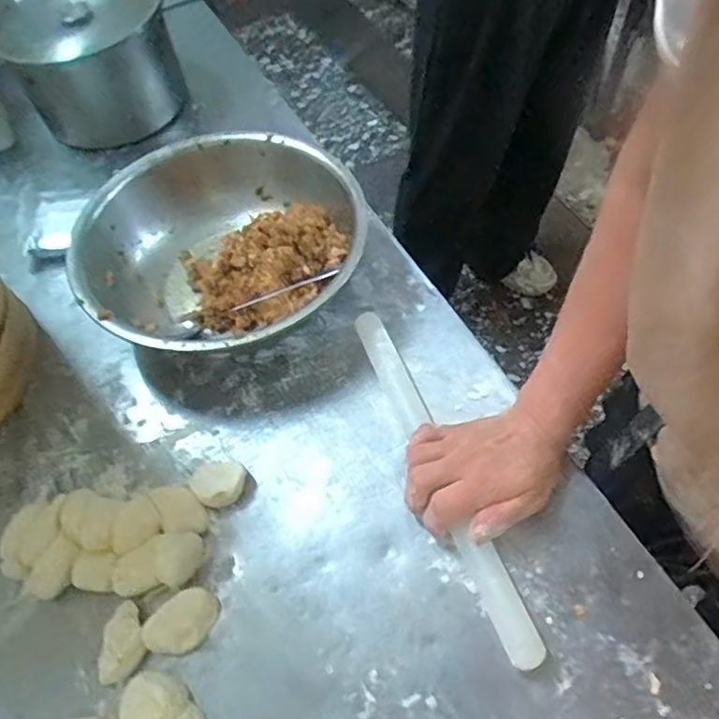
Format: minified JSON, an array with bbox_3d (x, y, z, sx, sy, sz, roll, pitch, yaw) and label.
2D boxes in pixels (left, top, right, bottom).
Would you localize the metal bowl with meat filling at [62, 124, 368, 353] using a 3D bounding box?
[{"bbox_3d":[-0.123,-0.103,0.593,0.253,0.099,0.272,-2,56,3],"label":"metal bowl with meat filling"}]

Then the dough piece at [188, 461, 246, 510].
[{"bbox_3d":[-0.119,0.101,0.505,0.043,0.018,0.045,-2,56,3],"label":"dough piece"}]

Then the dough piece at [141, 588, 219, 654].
[{"bbox_3d":[-0.130,0.193,0.441,0.054,0.020,0.033,-40,62,-20],"label":"dough piece"}]

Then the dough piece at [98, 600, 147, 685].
[{"bbox_3d":[-0.168,0.204,0.431,0.028,0.025,0.052,7,57,9],"label":"dough piece"}]

